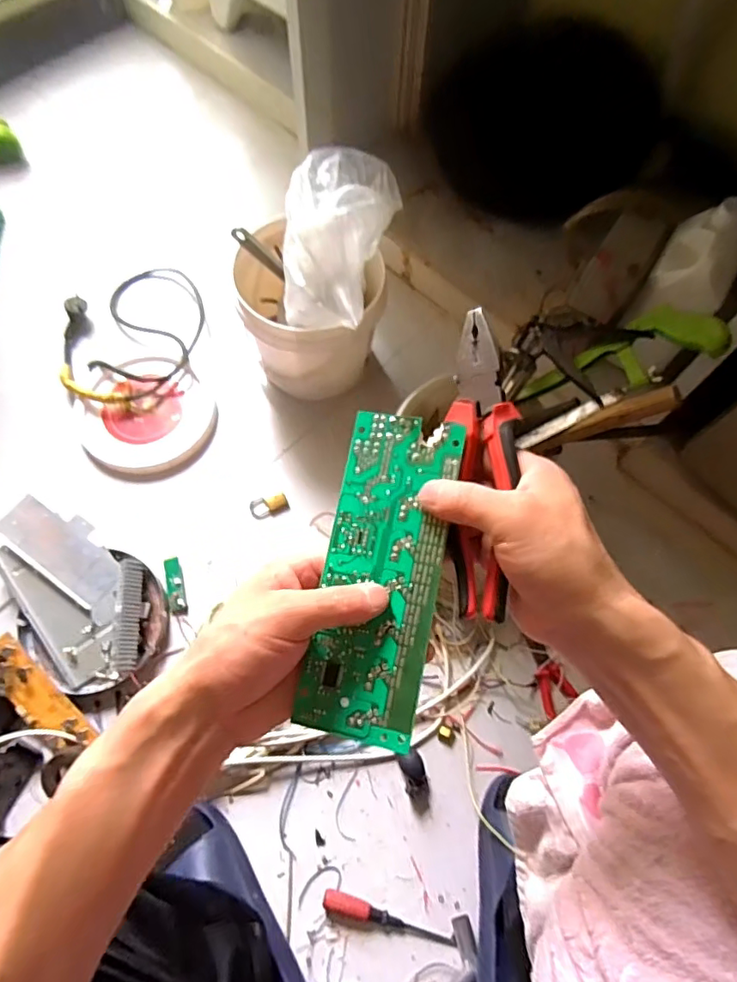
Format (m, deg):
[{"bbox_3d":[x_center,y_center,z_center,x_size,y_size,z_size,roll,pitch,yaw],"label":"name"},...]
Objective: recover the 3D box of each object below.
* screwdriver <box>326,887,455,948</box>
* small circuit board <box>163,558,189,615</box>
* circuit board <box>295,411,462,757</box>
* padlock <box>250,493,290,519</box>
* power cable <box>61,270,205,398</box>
[{"bbox_3d":[0.025,0.518,0.670,0.163,0.016,0.025,14,68,3],"label":"screwdriver"},{"bbox_3d":[-0.285,0.140,0.819,0.022,0.007,0.086,-15,70,-8],"label":"small circuit board"},{"bbox_3d":[0.009,0.047,0.329,0.068,0.015,0.188,9,78,1],"label":"circuit board"},{"bbox_3d":[-0.157,0.023,0.877,0.062,0.015,0.032,-10,69,-6],"label":"padlock"},{"bbox_3d":[-0.412,-0.287,0.961,0.233,0.028,0.295,-1,68,-3],"label":"power cable"}]

